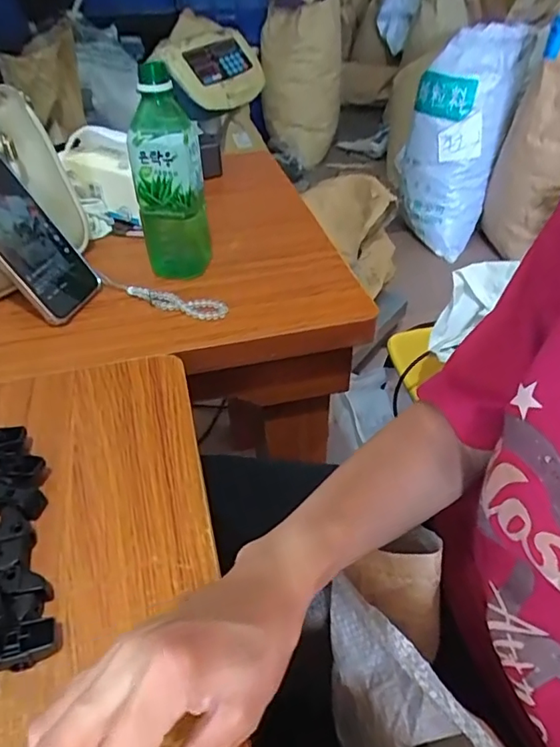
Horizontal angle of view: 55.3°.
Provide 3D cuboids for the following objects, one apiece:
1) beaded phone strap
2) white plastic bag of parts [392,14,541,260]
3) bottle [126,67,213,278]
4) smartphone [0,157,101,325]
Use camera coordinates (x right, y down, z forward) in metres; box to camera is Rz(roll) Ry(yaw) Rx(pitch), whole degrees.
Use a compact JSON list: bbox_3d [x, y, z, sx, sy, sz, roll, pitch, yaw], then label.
[{"bbox_3d":[-0.121,-0.080,0.553,0.142,0.014,0.029,15,43,16],"label":"beaded phone strap"},{"bbox_3d":[0.538,-0.705,1.648,0.257,0.602,0.188,31,49,30],"label":"white plastic bag of parts"},{"bbox_3d":[-0.111,-0.194,0.541,0.066,0.202,0.064,-5,41,-7],"label":"bottle"},{"bbox_3d":[-0.252,-0.134,0.521,0.017,0.169,0.083,-15,35,33],"label":"smartphone"}]

